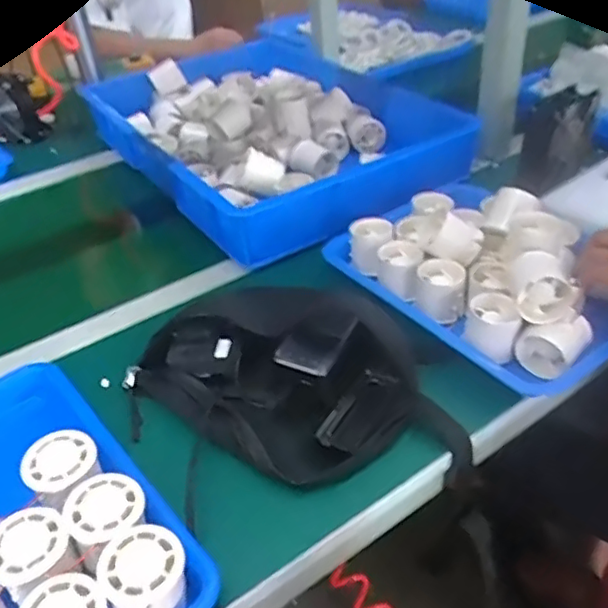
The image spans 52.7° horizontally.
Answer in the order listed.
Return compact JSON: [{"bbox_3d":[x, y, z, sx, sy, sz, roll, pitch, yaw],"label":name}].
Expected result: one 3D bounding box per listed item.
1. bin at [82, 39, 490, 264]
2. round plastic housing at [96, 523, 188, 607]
[{"bbox_3d":[-0.060,-0.309,1.058,0.454,0.098,0.647,-25,43,-23],"label":"bin"},{"bbox_3d":[-0.113,0.199,0.441,0.057,0.049,0.056,-3,39,3],"label":"round plastic housing"}]

